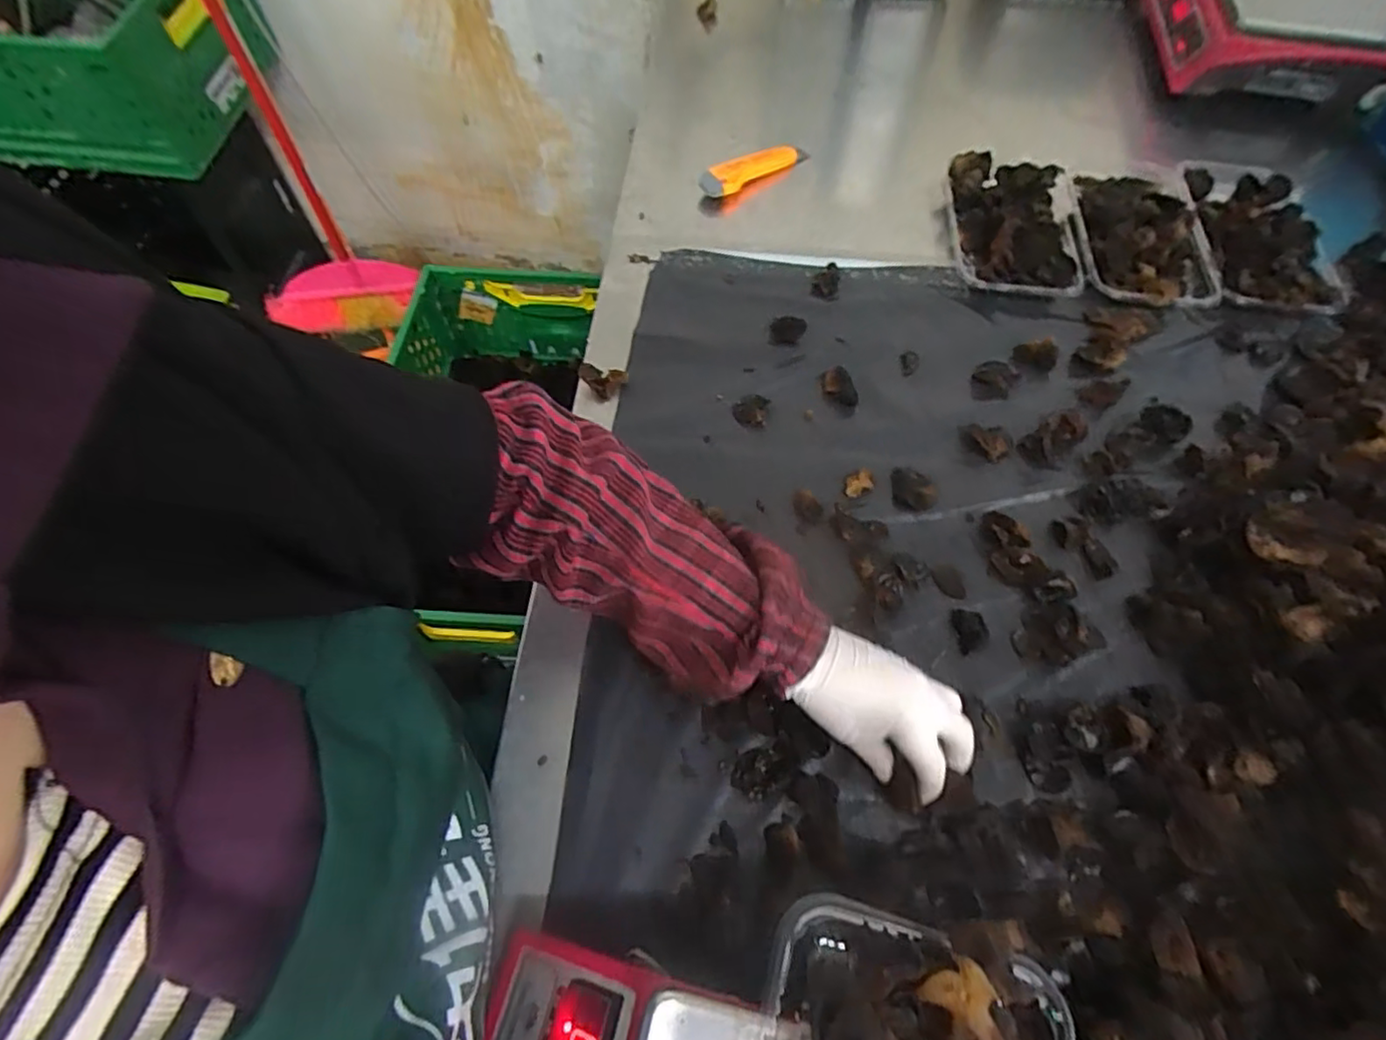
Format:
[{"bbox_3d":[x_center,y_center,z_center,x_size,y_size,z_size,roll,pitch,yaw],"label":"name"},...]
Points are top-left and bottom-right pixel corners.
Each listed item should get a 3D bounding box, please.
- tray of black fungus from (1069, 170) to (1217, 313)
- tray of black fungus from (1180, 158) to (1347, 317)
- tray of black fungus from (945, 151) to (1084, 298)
[{"bbox_3d":[0.487,-0.319,0.685,0.132,0.039,0.212,5,61,3],"label":"tray of black fungus"},{"bbox_3d":[0.616,-0.316,0.688,0.135,0.044,0.221,7,62,4],"label":"tray of black fungus"},{"bbox_3d":[0.350,-0.326,0.690,0.139,0.036,0.207,8,62,4],"label":"tray of black fungus"}]

